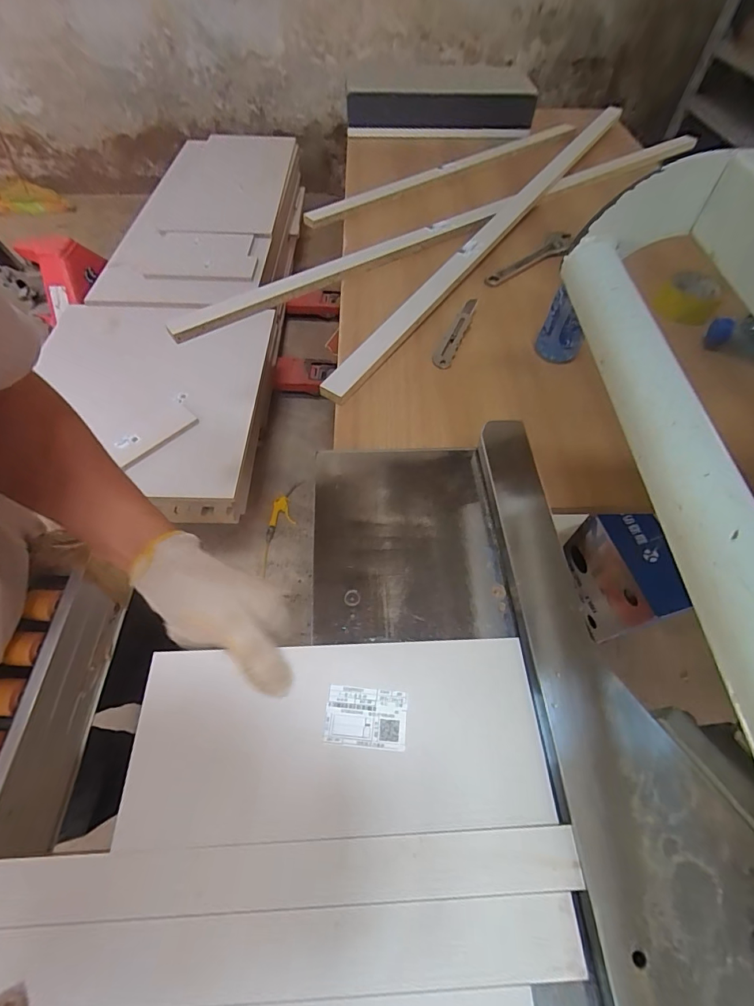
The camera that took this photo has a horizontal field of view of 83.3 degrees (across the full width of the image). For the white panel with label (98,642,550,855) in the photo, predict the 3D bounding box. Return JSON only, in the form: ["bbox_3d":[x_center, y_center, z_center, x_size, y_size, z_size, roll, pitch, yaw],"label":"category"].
[{"bbox_3d":[-0.029,0.167,0.307,0.286,0.008,0.120,-3,59,-2],"label":"white panel with label"}]

